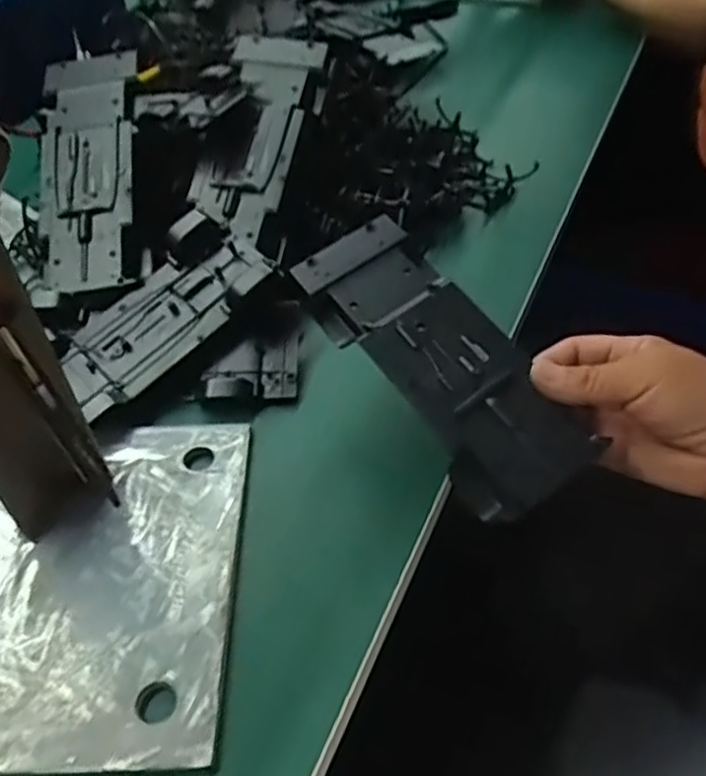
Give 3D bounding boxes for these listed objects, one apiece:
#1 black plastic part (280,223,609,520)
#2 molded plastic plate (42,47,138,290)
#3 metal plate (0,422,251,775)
[{"bbox_3d":[0.046,-0.019,0.402,0.067,0.035,0.191,-29,64,-21],"label":"black plastic part"},{"bbox_3d":[-0.191,-0.160,0.516,0.071,0.007,0.194,-7,71,6],"label":"molded plastic plate"},{"bbox_3d":[-0.159,0.095,0.376,0.195,0.011,0.194,-3,45,4],"label":"metal plate"}]

